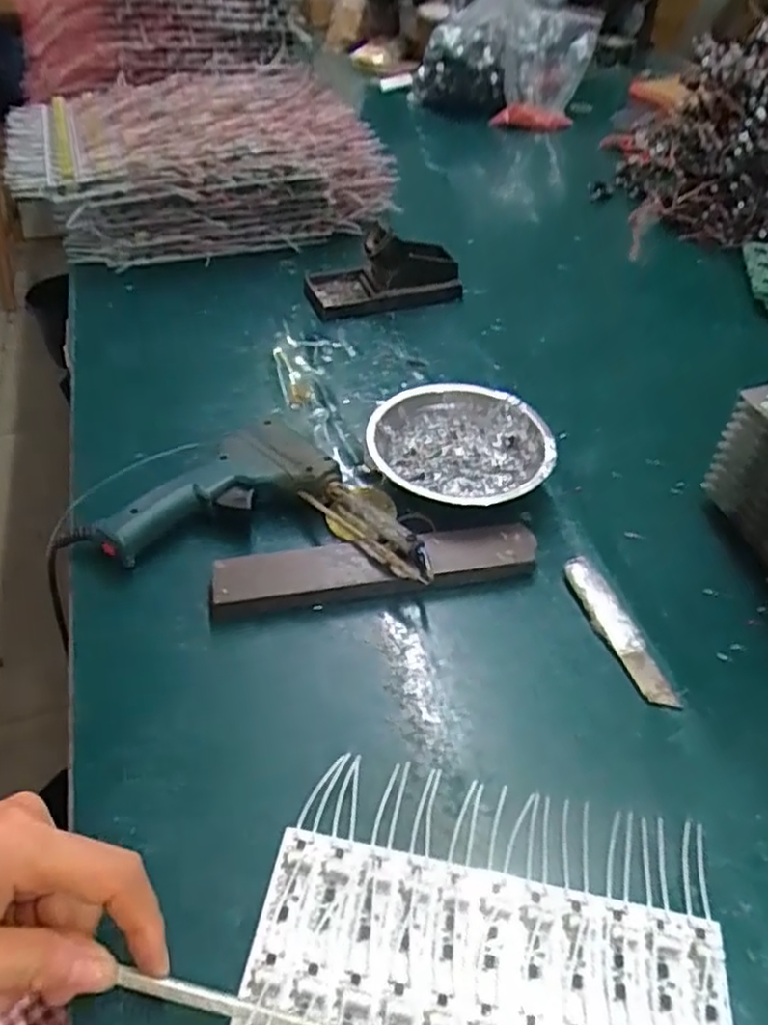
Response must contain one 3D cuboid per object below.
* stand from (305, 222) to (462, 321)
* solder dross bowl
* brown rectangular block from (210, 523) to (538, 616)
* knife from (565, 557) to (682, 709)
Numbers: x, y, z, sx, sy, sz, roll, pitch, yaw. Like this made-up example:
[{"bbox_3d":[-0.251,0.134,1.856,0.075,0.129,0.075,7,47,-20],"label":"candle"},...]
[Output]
[{"bbox_3d":[0.001,-0.249,0.697,0.151,0.075,0.078,-7,45,-10],"label":"stand"},{"bbox_3d":[0.055,-0.041,0.501,0.121,0.045,0.119,1,44,-1],"label":"solder dross bowl"},{"bbox_3d":[-0.004,0.032,0.436,0.198,0.020,0.037,-8,45,-10],"label":"brown rectangular block"},{"bbox_3d":[0.139,0.069,0.419,0.022,0.011,0.103,-12,46,-14],"label":"knife"}]

